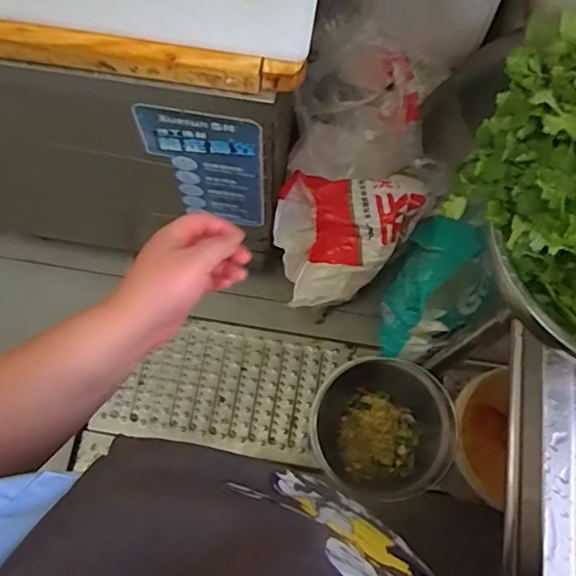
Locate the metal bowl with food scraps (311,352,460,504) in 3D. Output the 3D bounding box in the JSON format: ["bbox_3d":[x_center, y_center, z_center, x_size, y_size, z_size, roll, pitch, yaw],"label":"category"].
[{"bbox_3d":[0.176,0.255,1.095,0.243,0.083,0.255,0,72,-1],"label":"metal bowl with food scraps"}]

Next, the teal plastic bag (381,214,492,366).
[{"bbox_3d":[0.287,0.002,1.224,0.142,0.267,0.241,-2,72,-2],"label":"teal plastic bag"}]

